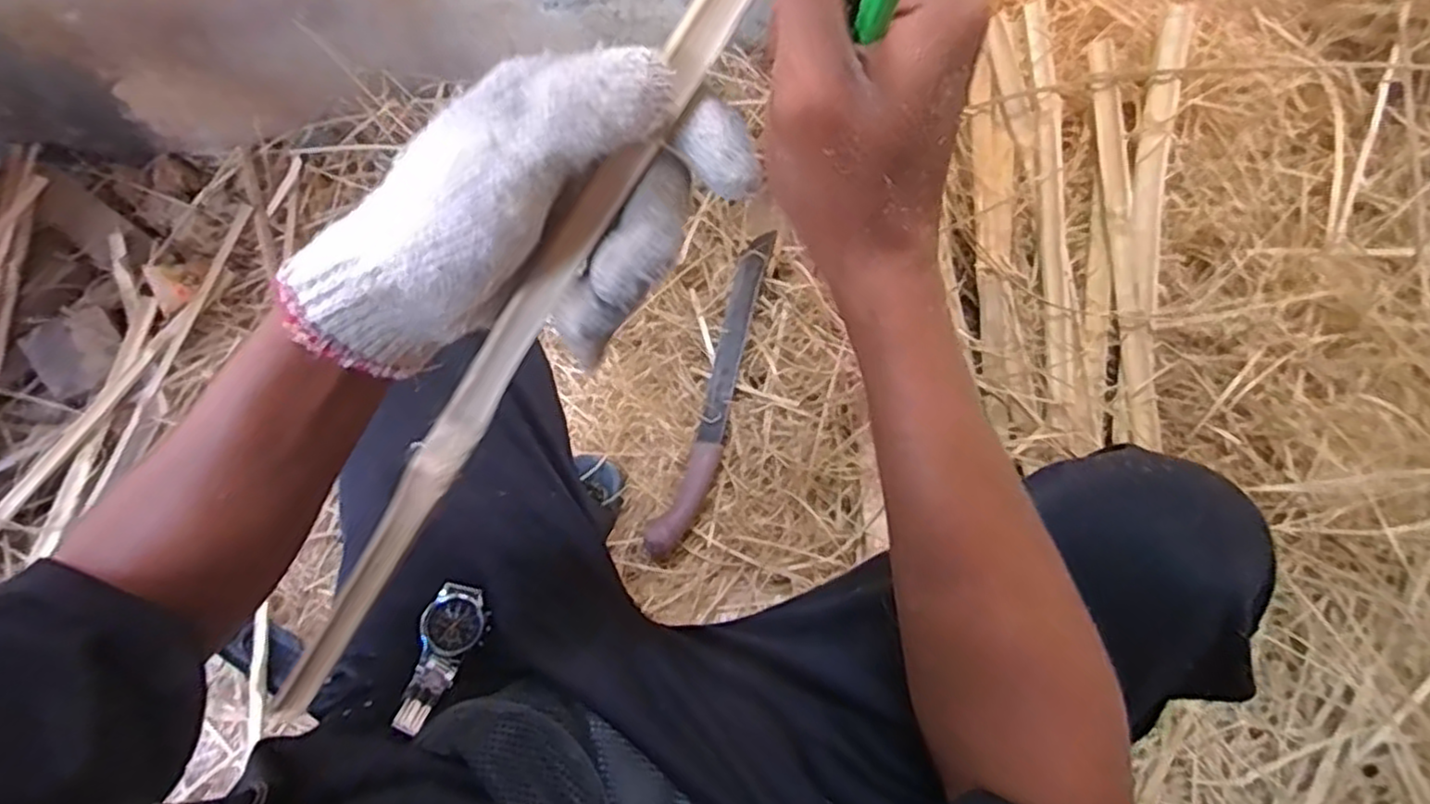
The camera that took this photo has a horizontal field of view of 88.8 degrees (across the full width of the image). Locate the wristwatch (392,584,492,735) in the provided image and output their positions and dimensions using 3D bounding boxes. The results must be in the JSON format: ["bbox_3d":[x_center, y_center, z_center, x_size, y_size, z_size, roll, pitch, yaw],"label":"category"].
[{"bbox_3d":[-0.171,0.160,0.456,0.036,0.020,0.090,13,54,3],"label":"wristwatch"}]

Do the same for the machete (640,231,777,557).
[{"bbox_3d":[0.006,-0.015,0.841,0.049,0.032,0.392,18,70,5],"label":"machete"}]

